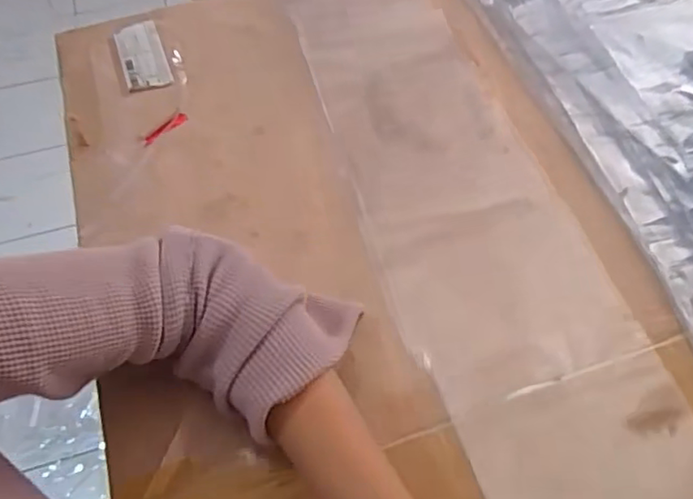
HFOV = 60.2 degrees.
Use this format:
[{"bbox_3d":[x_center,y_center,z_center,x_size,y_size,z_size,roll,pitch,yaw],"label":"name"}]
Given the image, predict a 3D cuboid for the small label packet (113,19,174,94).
[{"bbox_3d":[-0.189,-0.177,0.553,0.040,0.008,0.094,-19,58,-10],"label":"small label packet"}]

